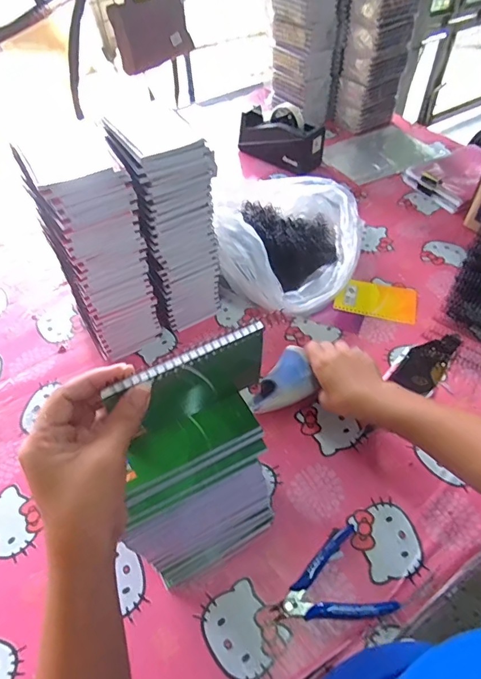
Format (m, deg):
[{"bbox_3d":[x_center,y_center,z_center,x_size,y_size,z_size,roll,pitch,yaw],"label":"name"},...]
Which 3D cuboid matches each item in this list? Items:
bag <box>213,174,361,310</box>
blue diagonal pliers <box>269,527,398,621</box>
[{"bbox_3d":[0.079,-0.192,0.753,0.259,0.128,0.323,3,51,3],"label":"bag"},{"bbox_3d":[0.088,0.251,0.450,0.112,0.019,0.086,-14,52,-10],"label":"blue diagonal pliers"}]

